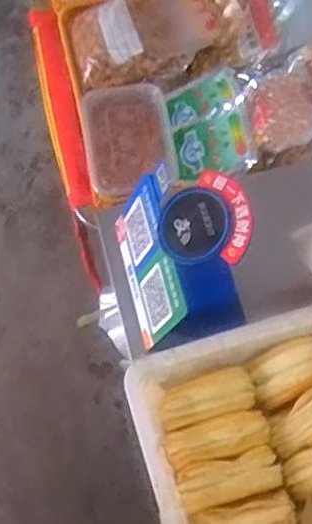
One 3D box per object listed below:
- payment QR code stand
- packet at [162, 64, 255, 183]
[{"bbox_3d":[0.031,-0.008,0.672,0.126,0.168,0.156,-13,70,-4],"label":"payment QR code stand"},{"bbox_3d":[0.078,-0.205,0.906,0.117,0.030,0.148,-12,69,18],"label":"packet"}]

